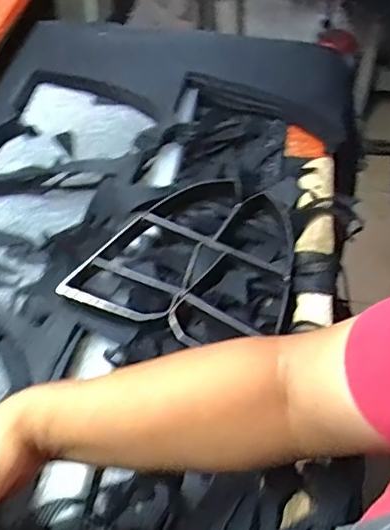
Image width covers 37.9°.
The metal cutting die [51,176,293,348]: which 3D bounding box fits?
[{"bbox_3d":[-0.001,-0.016,0.646,0.209,0.038,0.228,19,57,18],"label":"metal cutting die"}]

